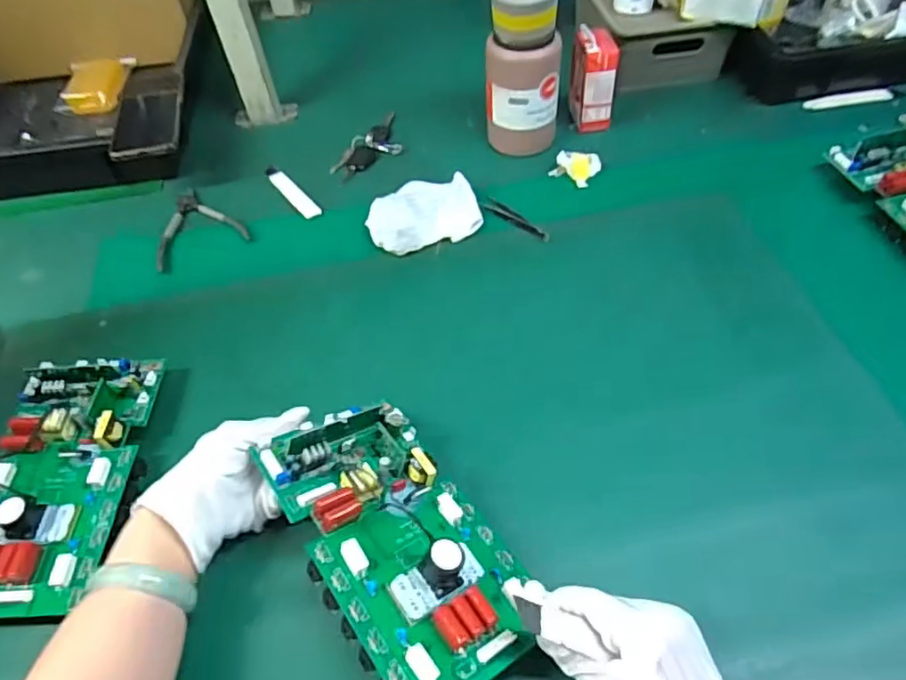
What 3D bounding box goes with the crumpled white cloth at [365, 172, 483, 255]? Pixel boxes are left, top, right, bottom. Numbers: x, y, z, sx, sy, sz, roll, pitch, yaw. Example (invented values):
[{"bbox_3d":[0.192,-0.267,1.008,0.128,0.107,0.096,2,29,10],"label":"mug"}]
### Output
[{"bbox_3d":[-0.034,-0.146,0.709,0.128,0.030,0.088,-12,52,-4],"label":"crumpled white cloth"}]

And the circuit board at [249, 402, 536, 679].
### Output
[{"bbox_3d":[-0.036,0.128,0.429,0.133,0.048,0.232,-17,52,-35],"label":"circuit board"}]

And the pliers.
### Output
[{"bbox_3d":[-0.327,-0.144,0.749,0.108,0.007,0.139,-29,56,-17],"label":"pliers"}]

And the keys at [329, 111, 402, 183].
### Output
[{"bbox_3d":[-0.104,-0.273,0.826,0.067,0.018,0.148,22,57,20],"label":"keys"}]

